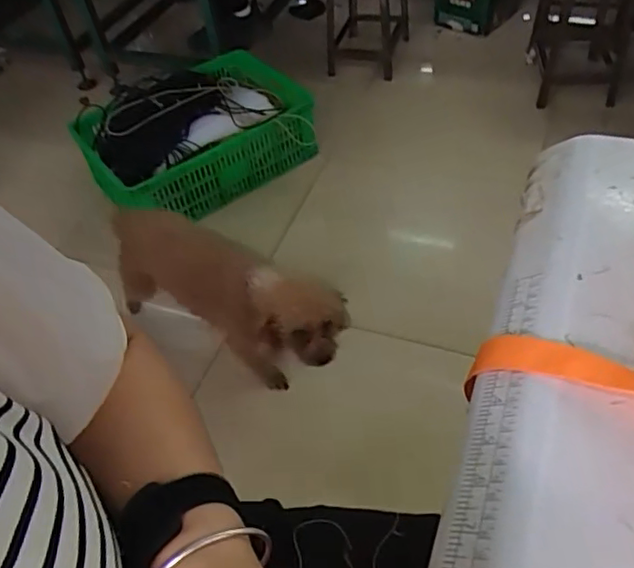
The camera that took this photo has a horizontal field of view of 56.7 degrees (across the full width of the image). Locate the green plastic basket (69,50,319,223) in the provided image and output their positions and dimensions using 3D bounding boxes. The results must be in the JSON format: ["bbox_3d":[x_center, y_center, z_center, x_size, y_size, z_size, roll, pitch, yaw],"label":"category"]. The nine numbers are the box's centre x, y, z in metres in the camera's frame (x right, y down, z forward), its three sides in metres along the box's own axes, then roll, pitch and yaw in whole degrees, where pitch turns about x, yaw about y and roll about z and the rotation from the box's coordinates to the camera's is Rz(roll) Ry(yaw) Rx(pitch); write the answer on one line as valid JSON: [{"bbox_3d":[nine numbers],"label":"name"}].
[{"bbox_3d":[-0.347,-0.442,1.756,0.653,0.222,0.449,-29,51,-16],"label":"green plastic basket"}]

